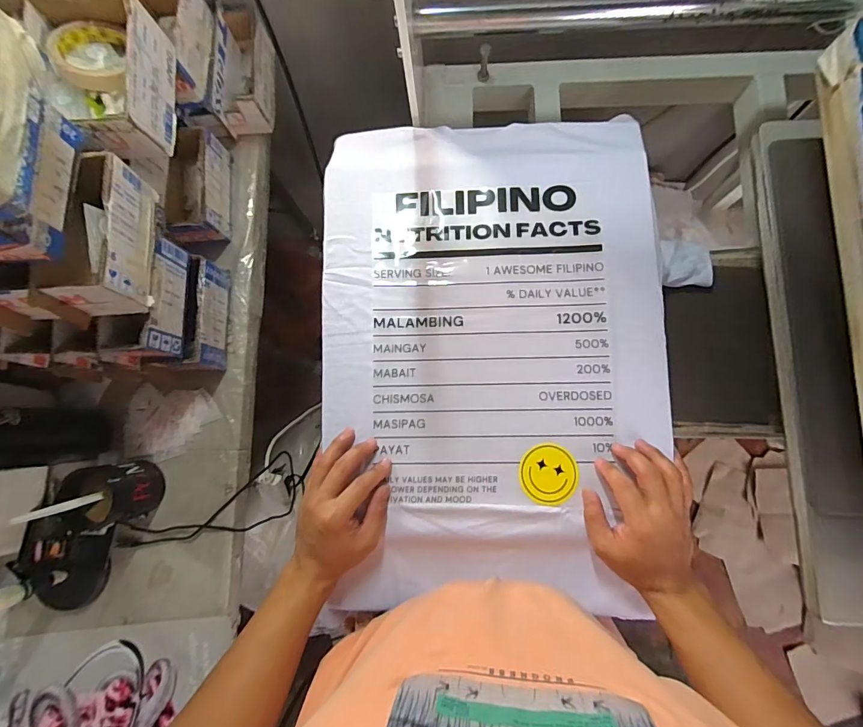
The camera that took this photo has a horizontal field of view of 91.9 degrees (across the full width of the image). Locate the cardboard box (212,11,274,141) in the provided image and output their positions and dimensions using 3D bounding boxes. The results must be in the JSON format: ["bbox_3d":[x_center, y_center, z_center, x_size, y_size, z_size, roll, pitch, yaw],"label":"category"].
[{"bbox_3d":[-0.291,-0.469,0.666,0.071,0.069,0.194,2,82,3],"label":"cardboard box"}]

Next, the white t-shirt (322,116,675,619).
[{"bbox_3d":[0.072,-0.022,0.504,0.399,0.025,0.579,-2,81,3],"label":"white t-shirt"}]

